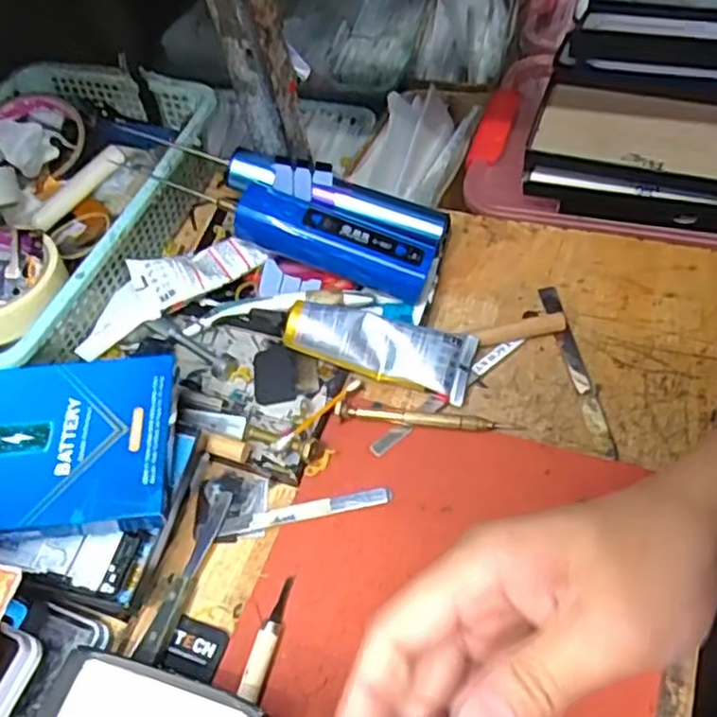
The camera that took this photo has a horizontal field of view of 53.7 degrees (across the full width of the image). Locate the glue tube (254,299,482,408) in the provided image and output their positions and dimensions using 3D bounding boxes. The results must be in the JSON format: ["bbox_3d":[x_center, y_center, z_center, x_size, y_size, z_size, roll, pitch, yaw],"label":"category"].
[{"bbox_3d":[0.004,-0.012,0.444,0.135,0.029,0.039,12,59,16],"label":"glue tube"}]

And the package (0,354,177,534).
[{"bbox_3d":[-0.180,0.046,0.382,0.154,0.015,0.101,-7,56,0],"label":"package"}]

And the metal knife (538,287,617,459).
[{"bbox_3d":[0.135,0.003,0.439,0.013,0.005,0.127,-10,55,2],"label":"metal knife"}]

